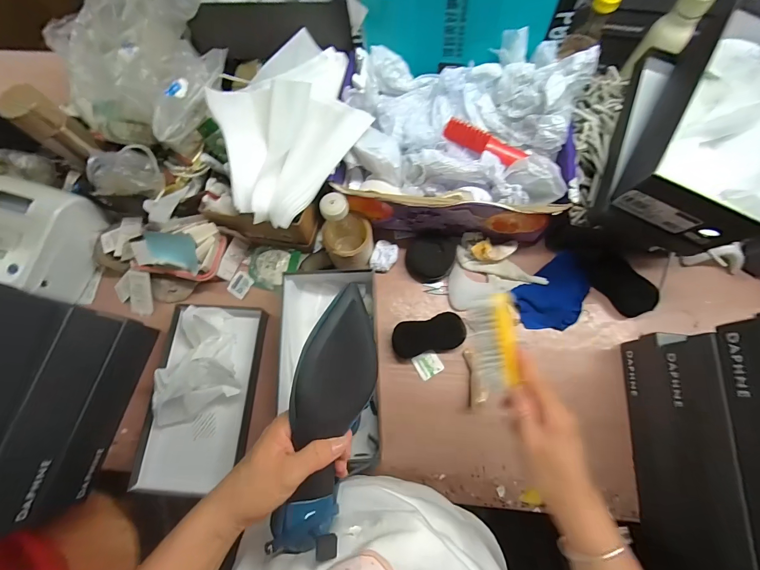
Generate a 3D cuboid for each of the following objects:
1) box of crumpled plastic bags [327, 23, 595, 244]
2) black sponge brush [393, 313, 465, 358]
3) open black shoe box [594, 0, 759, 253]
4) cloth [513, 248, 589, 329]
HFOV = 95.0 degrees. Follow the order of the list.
[{"bbox_3d":[0.130,-0.257,0.629,0.387,0.177,0.292,4,73,3],"label":"box of crumpled plastic bags"},{"bbox_3d":[0.088,0.090,0.624,0.129,0.027,0.061,-12,73,-2],"label":"black sponge brush"},{"bbox_3d":[0.463,-0.218,0.507,0.216,0.156,0.298,29,76,10],"label":"open black shoe box"},{"bbox_3d":[0.326,0.017,0.636,0.152,0.034,0.106,-35,75,-9],"label":"cloth"}]

